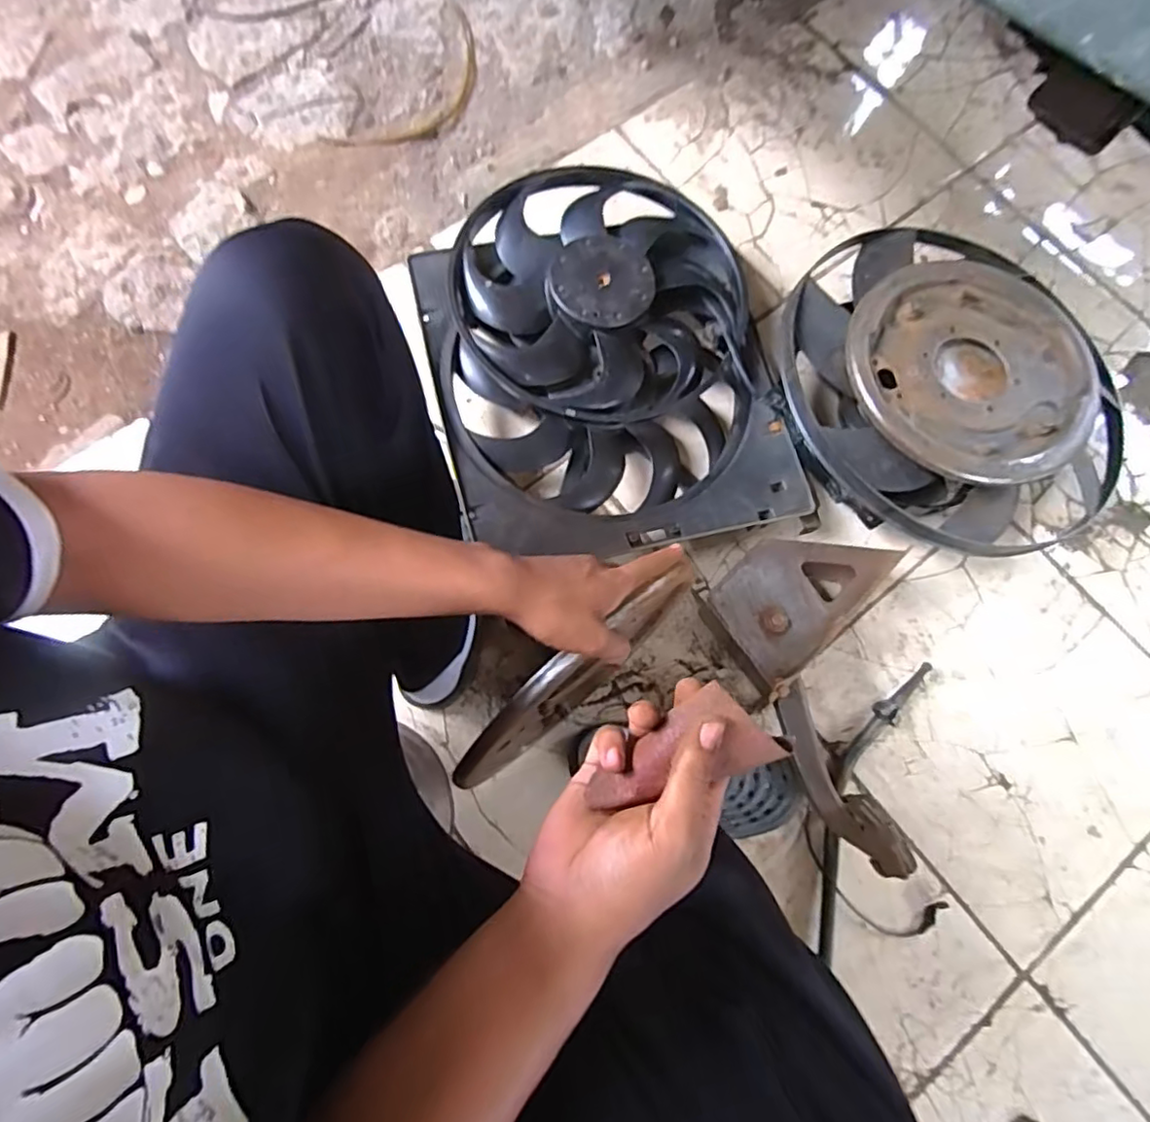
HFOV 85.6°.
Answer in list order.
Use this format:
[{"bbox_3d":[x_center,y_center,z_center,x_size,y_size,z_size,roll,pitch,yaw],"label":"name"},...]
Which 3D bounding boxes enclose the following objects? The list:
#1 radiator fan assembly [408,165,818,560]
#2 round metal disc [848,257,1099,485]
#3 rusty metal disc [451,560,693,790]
[{"bbox_3d":[0.035,-0.266,0.835,0.422,0.123,0.524,-12,76,-4],"label":"radiator fan assembly"},{"bbox_3d":[0.486,-0.238,0.757,0.289,0.029,0.294,0,77,1],"label":"round metal disc"},{"bbox_3d":[0.001,0.109,0.587,0.274,0.247,0.031,-41,79,-8],"label":"rusty metal disc"}]

